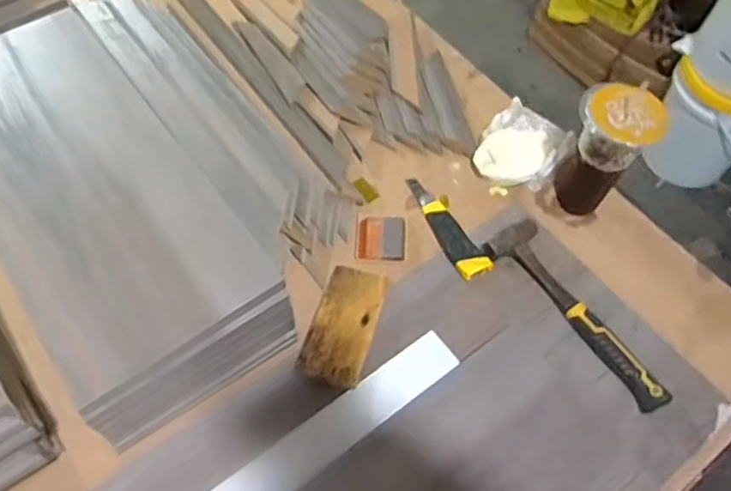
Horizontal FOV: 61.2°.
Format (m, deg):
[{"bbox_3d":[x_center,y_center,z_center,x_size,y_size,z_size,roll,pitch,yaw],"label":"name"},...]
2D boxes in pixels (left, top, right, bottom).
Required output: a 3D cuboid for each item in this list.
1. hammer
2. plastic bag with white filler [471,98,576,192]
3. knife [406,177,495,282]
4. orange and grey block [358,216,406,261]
[{"bbox_3d":[0.262,0.078,0.758,0.063,0.026,0.273,-33,66,-19],"label":"hammer"},{"bbox_3d":[0.227,-0.141,0.886,0.113,0.052,0.143,36,65,18],"label":"plastic bag with white filler"},{"bbox_3d":[0.112,-0.035,0.829,0.046,0.024,0.176,-18,62,-12],"label":"knife"},{"bbox_3d":[0.022,-0.010,0.822,0.061,0.009,0.061,3,60,0],"label":"orange and grey block"}]

